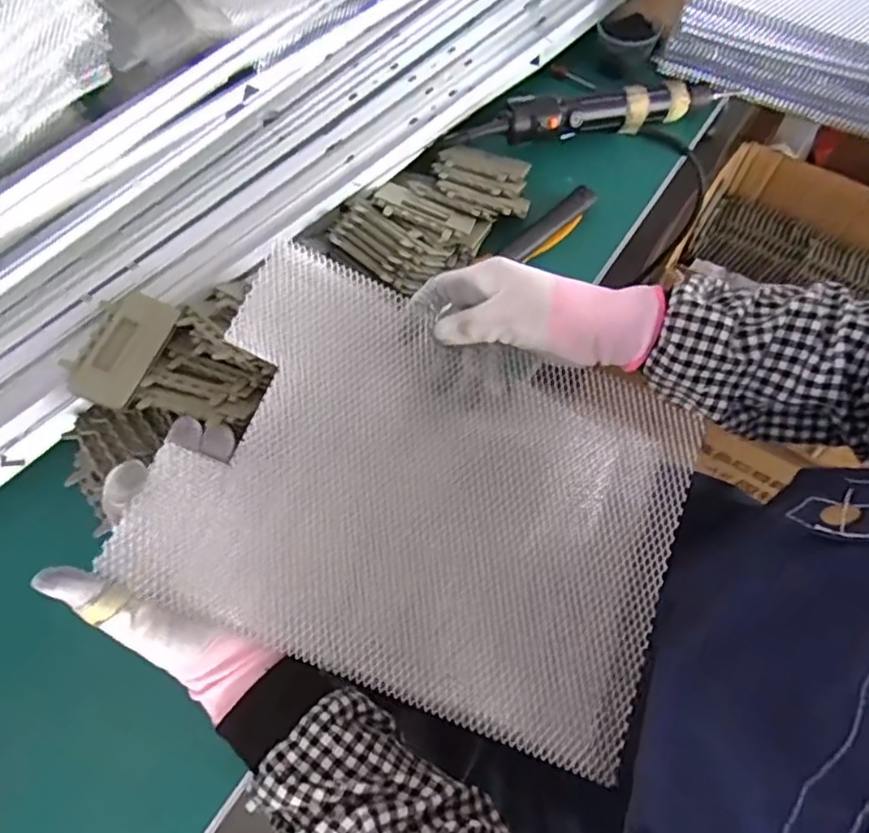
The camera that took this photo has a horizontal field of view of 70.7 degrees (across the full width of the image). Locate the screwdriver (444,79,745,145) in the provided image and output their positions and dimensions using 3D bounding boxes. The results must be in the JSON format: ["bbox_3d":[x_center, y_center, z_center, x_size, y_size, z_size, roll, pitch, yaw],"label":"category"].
[{"bbox_3d":[0.154,-0.298,0.594,0.282,0.032,0.040,-10,66,-4],"label":"screwdriver"}]

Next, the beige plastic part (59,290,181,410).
[{"bbox_3d":[-0.227,-0.049,0.444,0.051,0.024,0.085,18,67,9],"label":"beige plastic part"}]

